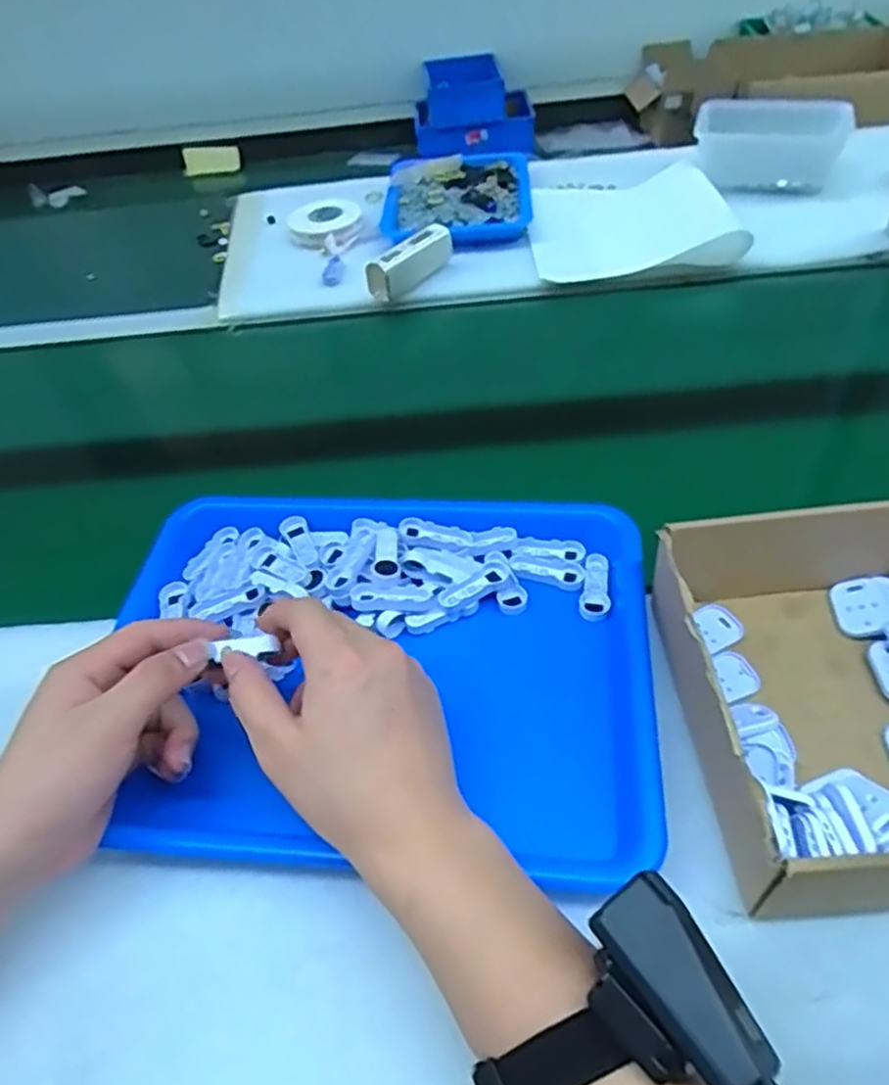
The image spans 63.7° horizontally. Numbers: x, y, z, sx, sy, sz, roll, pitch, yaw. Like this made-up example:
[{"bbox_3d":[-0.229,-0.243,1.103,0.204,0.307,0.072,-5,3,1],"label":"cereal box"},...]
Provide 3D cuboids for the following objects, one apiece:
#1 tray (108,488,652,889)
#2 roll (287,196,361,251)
[{"bbox_3d":[-0.040,0.067,0.445,0.329,0.030,0.253,0,48,7],"label":"tray"},{"bbox_3d":[-0.144,-0.384,0.854,0.082,0.027,0.084,-3,47,4],"label":"roll"}]

